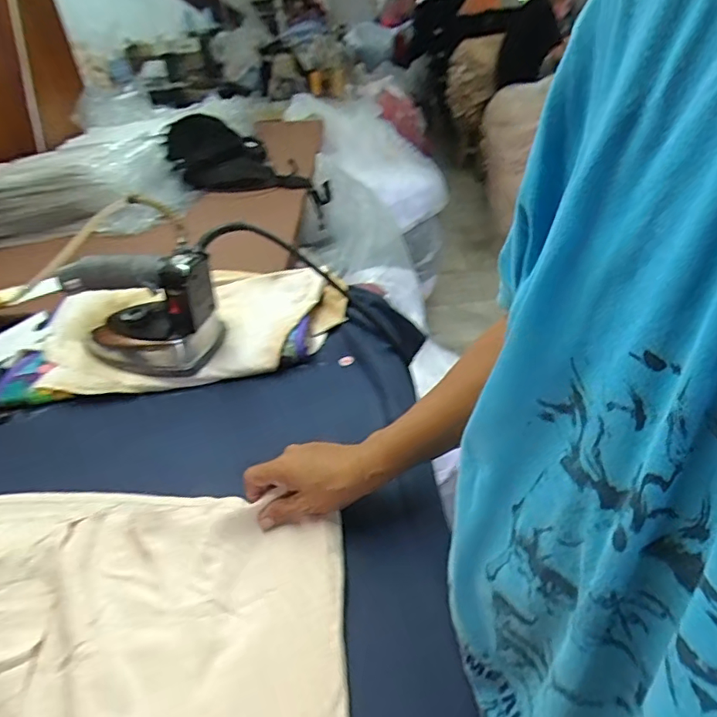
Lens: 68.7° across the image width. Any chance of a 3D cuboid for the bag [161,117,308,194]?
[{"bbox_3d":[-0.300,-0.496,1.257,0.284,0.141,0.293,-13,38,-8],"label":"bag"}]

